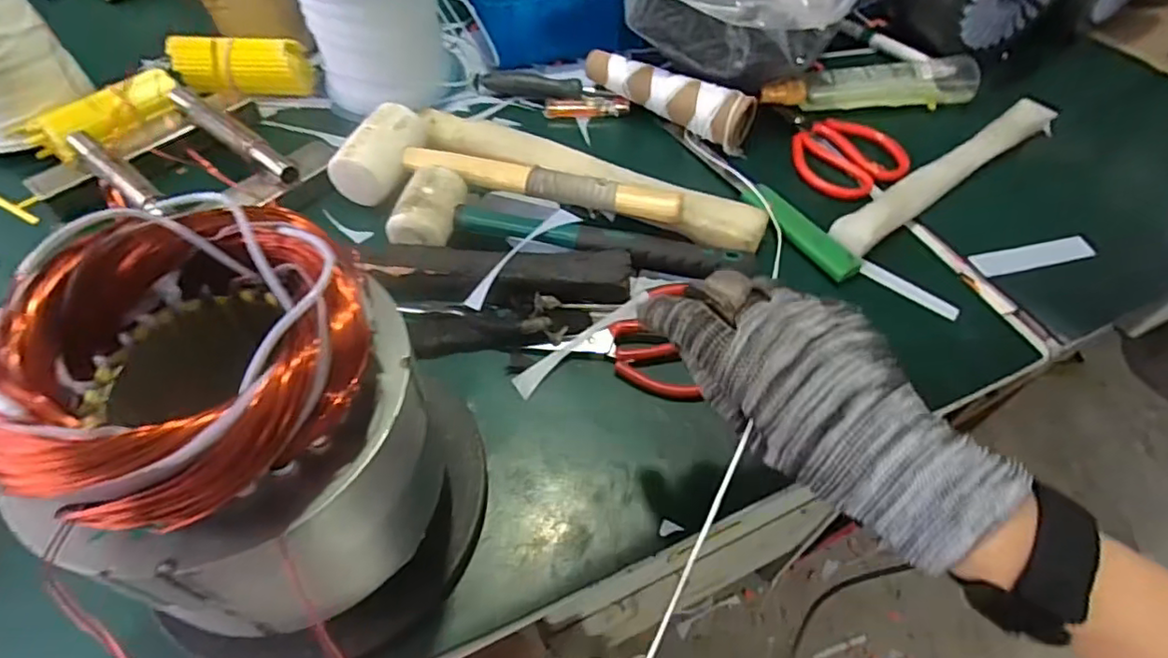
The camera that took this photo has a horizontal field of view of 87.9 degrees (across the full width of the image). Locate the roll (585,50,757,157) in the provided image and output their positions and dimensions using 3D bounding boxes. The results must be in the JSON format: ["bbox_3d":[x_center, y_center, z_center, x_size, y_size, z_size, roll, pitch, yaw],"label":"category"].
[{"bbox_3d":[0.086,-0.233,0.602,0.177,0.057,0.057,35,60,23],"label":"roll"}]

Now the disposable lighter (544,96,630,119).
[{"bbox_3d":[0.003,-0.229,0.625,0.084,0.012,0.026,1,53,-1],"label":"disposable lighter"}]

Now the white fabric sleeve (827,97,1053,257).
[{"bbox_3d":[0.335,-0.146,0.546,0.307,0.014,0.036,-30,59,-21],"label":"white fabric sleeve"}]

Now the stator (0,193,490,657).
[{"bbox_3d":[-0.133,0.056,0.293,0.149,0.190,0.136,-17,55,-13],"label":"stator"}]

